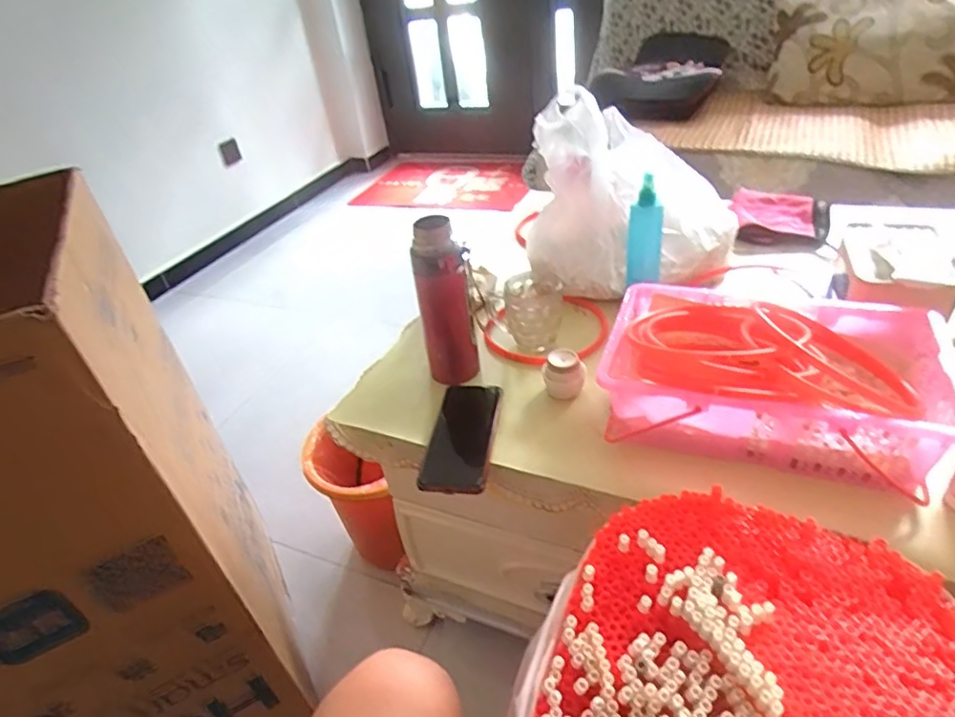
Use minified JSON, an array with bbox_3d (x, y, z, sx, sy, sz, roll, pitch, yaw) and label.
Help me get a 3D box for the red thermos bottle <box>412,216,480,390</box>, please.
[{"bbox_3d":[-0.039,-0.067,0.728,0.068,0.207,0.057,-11,37,-4],"label":"red thermos bottle"}]

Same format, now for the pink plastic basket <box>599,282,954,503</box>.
[{"bbox_3d":[0.312,0.017,0.635,0.321,0.116,0.213,6,39,18],"label":"pink plastic basket"}]

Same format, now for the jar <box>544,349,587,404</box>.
[{"bbox_3d":[0.108,0.019,0.732,0.051,0.055,0.049,-5,37,4],"label":"jar"}]

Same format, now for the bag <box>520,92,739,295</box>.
[{"bbox_3d":[0.235,-0.250,0.894,0.305,0.214,0.277,2,38,12],"label":"bag"}]

